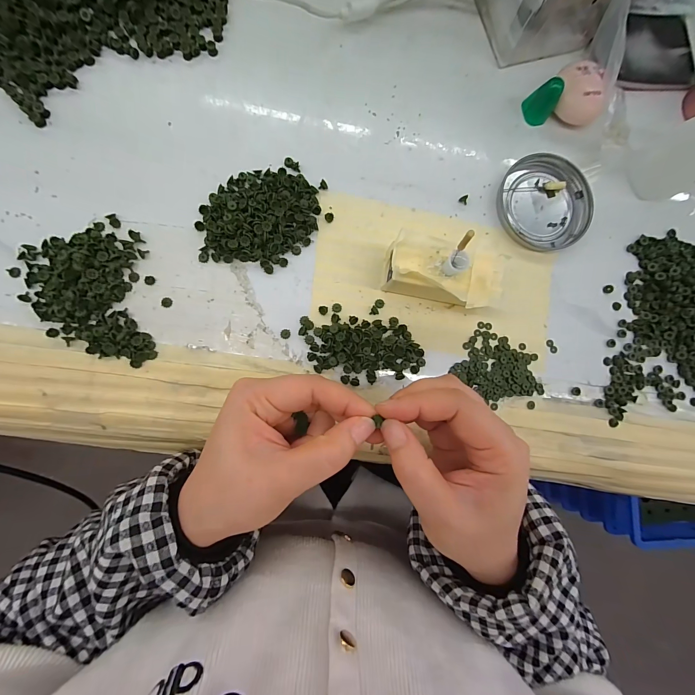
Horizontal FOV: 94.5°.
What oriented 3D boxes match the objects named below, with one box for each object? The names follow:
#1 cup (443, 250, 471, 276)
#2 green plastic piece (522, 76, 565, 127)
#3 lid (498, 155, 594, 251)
[{"bbox_3d":[0.072,-0.056,0.215,0.013,0.017,0.011,28,84,-3],"label":"cup"},{"bbox_3d":[0.162,-0.203,0.265,0.016,0.029,0.021,-25,89,-7],"label":"green plastic piece"},{"bbox_3d":[0.164,-0.120,0.267,0.076,0.009,0.076,0,86,-6],"label":"lid"}]

